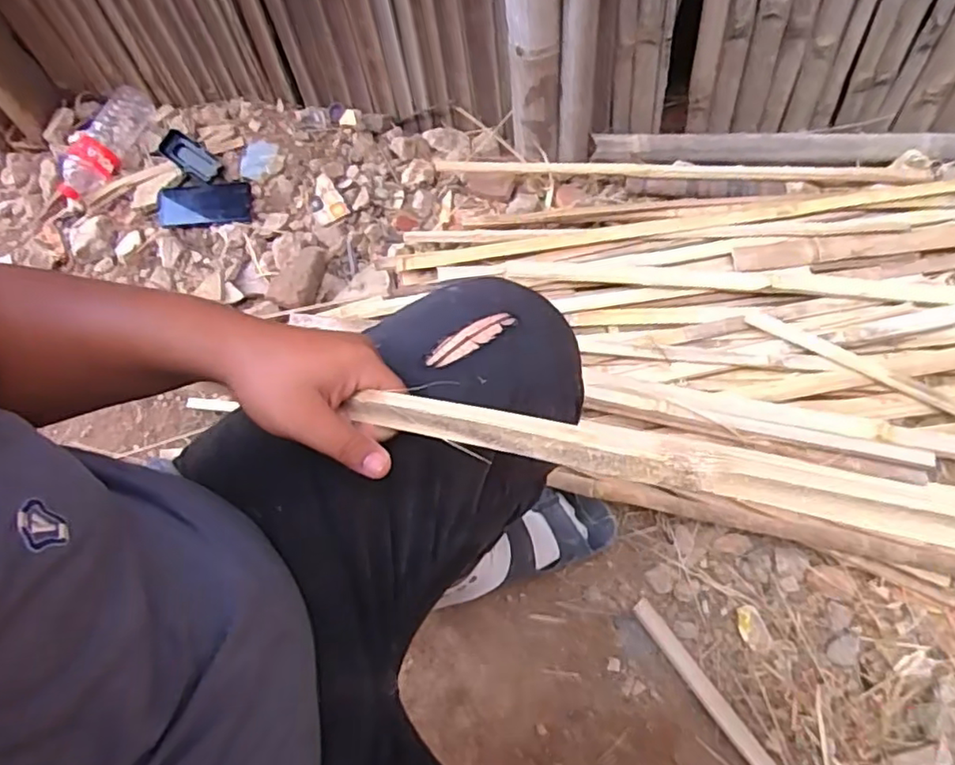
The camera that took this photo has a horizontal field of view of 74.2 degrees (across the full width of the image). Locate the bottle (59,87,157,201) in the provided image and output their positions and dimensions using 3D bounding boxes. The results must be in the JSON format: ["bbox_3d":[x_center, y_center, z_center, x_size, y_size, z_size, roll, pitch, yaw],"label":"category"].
[{"bbox_3d":[-0.681,-0.438,1.162,0.084,0.074,0.231,19,64,14],"label":"bottle"}]

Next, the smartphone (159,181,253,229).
[{"bbox_3d":[-0.464,-0.301,1.075,0.162,0.009,0.084,-3,74,7],"label":"smartphone"}]

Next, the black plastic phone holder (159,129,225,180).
[{"bbox_3d":[-0.498,-0.394,1.107,0.122,0.020,0.049,34,88,3],"label":"black plastic phone holder"}]

